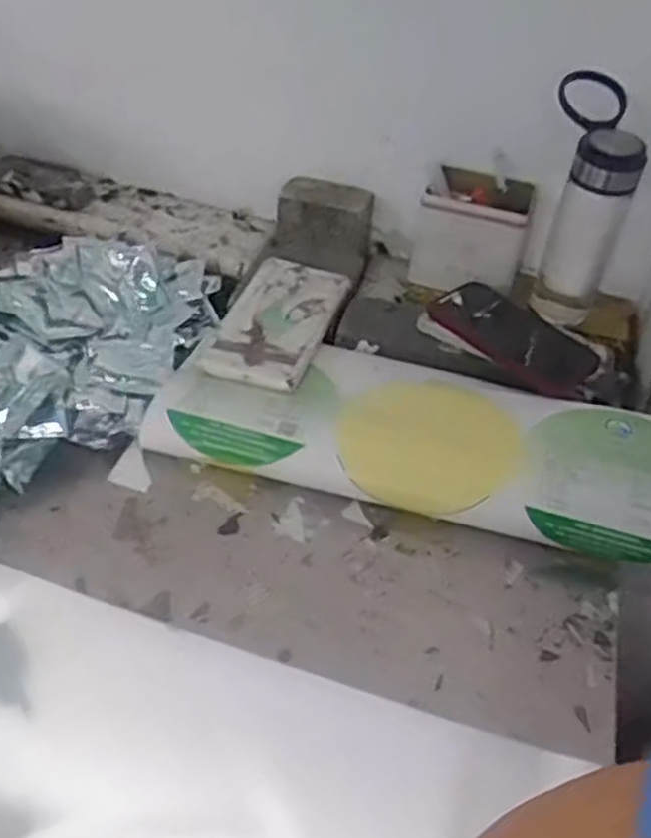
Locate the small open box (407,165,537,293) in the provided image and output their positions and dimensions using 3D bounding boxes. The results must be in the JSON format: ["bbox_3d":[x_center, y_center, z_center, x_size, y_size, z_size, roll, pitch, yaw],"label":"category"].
[{"bbox_3d":[0.170,-0.210,0.867,0.115,0.104,0.096,22,44,18],"label":"small open box"}]

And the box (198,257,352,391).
[{"bbox_3d":[-0.047,-0.101,0.796,0.105,0.027,0.196,14,42,10],"label":"box"}]

